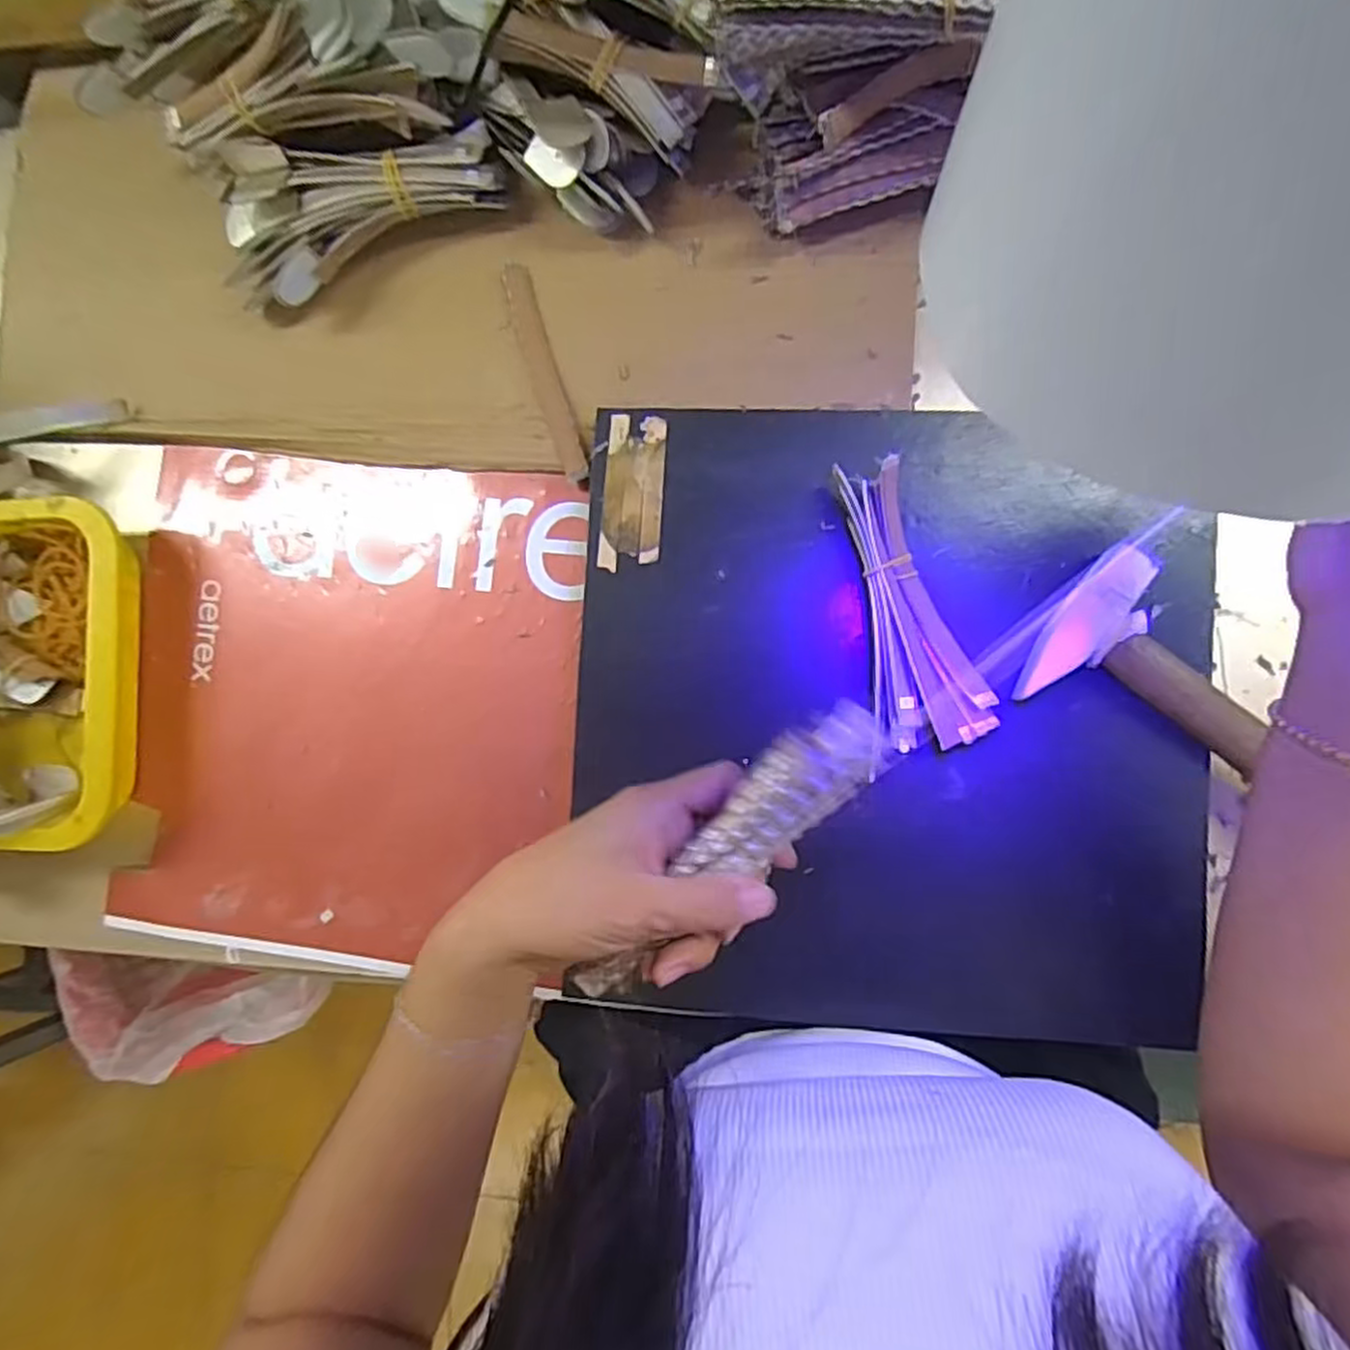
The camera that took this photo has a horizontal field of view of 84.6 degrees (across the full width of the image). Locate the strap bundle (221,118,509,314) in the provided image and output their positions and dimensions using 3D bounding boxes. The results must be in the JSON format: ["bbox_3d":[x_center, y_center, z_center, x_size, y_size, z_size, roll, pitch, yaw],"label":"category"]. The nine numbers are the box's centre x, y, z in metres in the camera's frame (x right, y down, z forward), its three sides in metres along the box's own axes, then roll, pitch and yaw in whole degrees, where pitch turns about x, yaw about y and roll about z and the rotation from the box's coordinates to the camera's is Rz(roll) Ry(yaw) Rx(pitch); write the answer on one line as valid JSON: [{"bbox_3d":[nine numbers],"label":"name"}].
[{"bbox_3d":[-0.185,-0.258,0.420,0.174,0.044,0.082,-9,86,8],"label":"strap bundle"}]

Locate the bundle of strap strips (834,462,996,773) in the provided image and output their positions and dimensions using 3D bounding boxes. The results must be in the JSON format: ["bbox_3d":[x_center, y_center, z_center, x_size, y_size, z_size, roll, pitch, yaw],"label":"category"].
[{"bbox_3d":[0.111,-0.032,0.357,0.055,0.021,0.137,-11,85,8],"label":"bundle of strap strips"}]

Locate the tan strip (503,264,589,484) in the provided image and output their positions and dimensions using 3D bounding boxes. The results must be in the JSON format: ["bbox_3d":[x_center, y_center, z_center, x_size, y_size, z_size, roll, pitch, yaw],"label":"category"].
[{"bbox_3d":[-0.074,-0.171,0.419,0.017,0.006,0.133,-19,84,7],"label":"tan strip"}]

